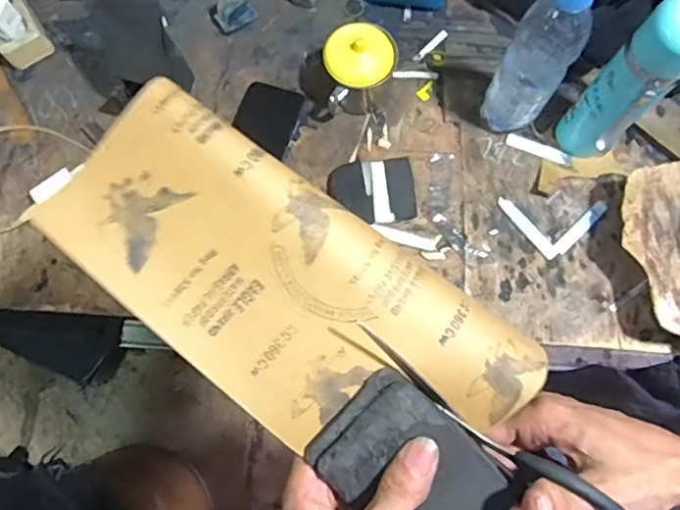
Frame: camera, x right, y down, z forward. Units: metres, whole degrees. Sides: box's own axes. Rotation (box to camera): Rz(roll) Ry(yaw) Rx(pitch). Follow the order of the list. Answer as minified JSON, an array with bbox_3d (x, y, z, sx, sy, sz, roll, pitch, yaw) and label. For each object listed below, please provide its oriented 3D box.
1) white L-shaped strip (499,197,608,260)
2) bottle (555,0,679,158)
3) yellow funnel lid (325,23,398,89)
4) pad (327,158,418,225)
[{"bbox_3d":[0.257,-0.032,0.680,0.125,0.005,0.077,3,77,1],"label":"white L-shaped strip"},{"bbox_3d":[0.300,-0.173,0.598,0.057,0.241,0.066,-33,79,-7],"label":"bottle"},{"bbox_3d":[0.026,-0.229,0.650,0.086,0.013,0.070,-12,109,-16],"label":"yellow funnel lid"},{"bbox_3d":[0.041,-0.076,0.683,0.103,0.029,0.079,-14,77,-3],"label":"pad"}]

